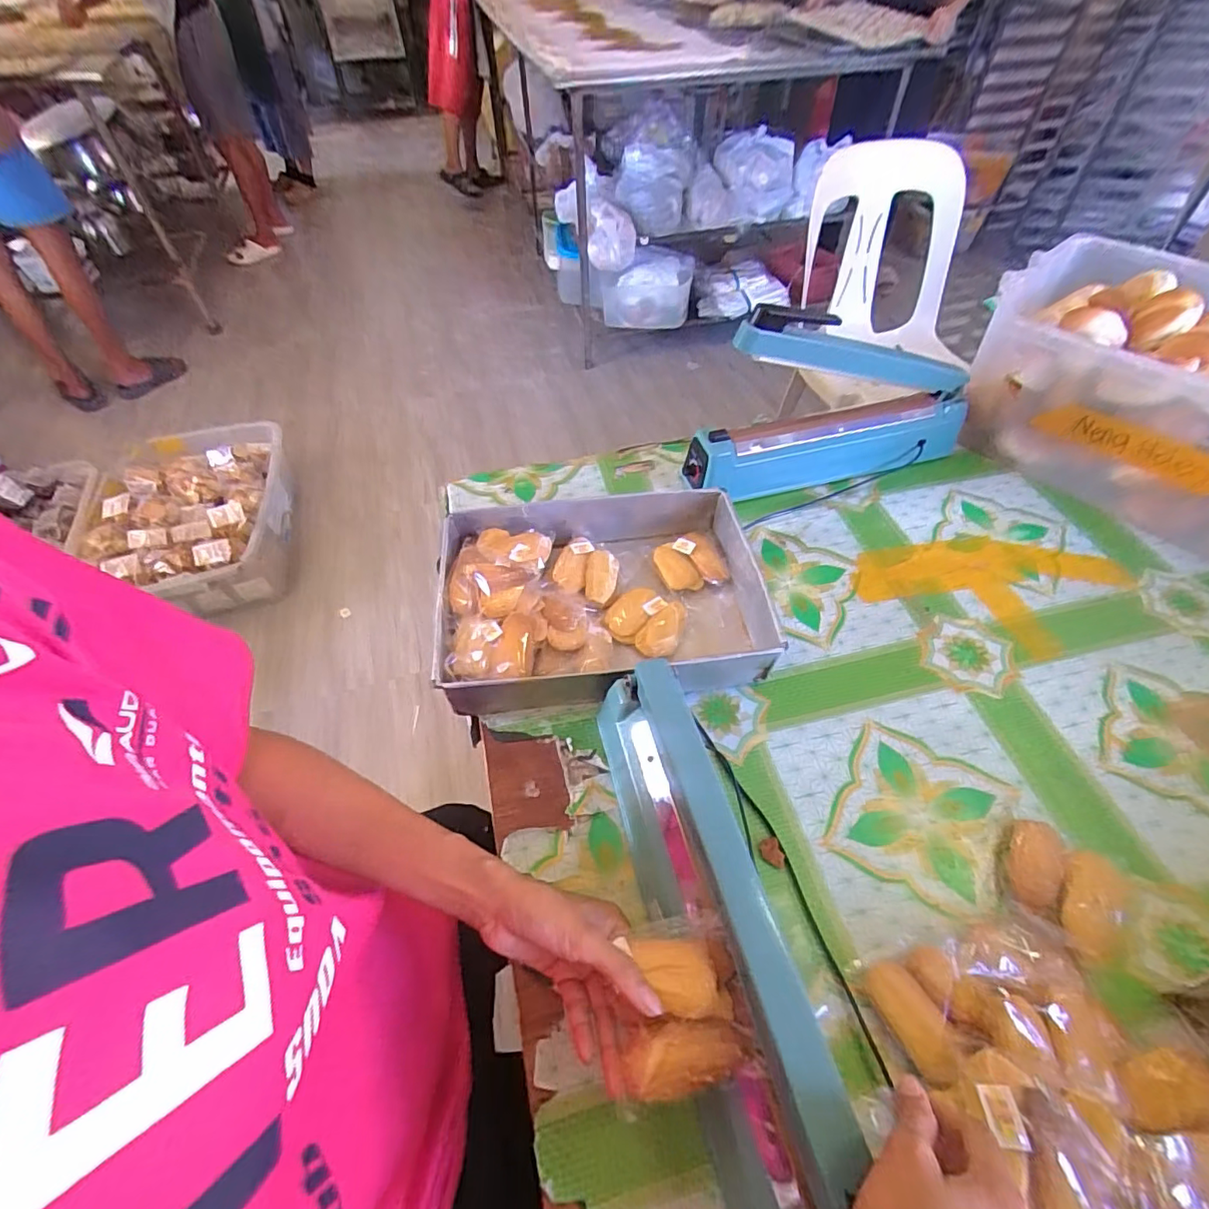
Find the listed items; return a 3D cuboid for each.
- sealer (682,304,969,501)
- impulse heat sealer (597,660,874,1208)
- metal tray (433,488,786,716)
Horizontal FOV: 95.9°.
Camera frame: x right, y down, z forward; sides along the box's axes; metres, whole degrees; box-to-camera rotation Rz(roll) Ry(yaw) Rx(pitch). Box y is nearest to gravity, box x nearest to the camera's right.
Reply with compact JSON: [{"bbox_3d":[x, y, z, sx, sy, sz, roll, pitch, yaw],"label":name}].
[{"bbox_3d":[0.309,-0.263,0.709,0.393,0.236,0.078,-13,54,-11],"label":"sealer"},{"bbox_3d":[0.067,0.219,0.403,0.067,0.102,0.370,-11,53,-9],"label":"impulse heat sealer"},{"bbox_3d":[-0.004,-0.013,0.620,0.350,0.068,0.255,-5,52,-4],"label":"metal tray"}]

